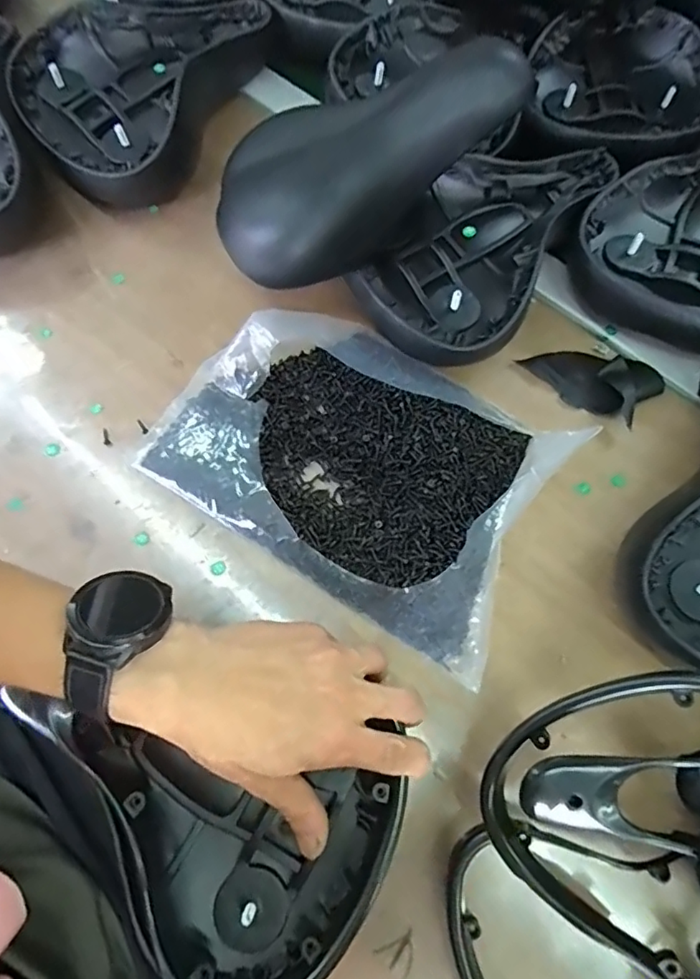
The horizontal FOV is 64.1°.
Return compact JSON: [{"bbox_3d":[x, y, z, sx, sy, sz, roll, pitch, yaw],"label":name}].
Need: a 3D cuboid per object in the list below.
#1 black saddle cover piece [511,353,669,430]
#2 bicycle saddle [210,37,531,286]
[{"bbox_3d":[0.197,-0.093,0.459,0.104,0.023,0.052,30,74,8],"label":"black saddle cover piece"},{"bbox_3d":[0.006,-0.259,0.431,0.243,0.059,0.146,-31,75,6],"label":"bicycle saddle"}]

